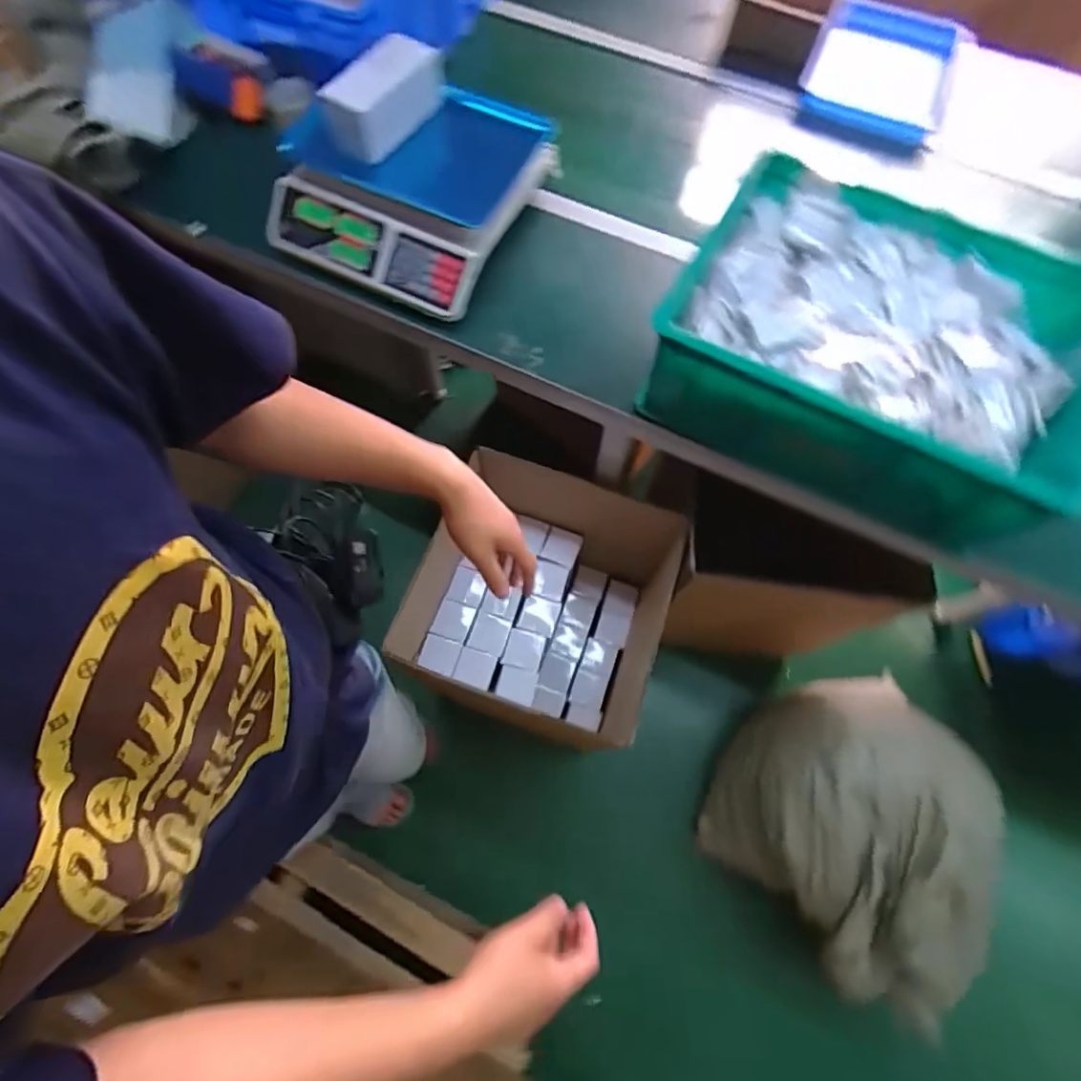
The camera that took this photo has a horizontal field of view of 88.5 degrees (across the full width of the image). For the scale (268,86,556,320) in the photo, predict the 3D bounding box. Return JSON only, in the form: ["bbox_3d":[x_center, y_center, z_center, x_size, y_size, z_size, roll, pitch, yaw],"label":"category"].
[{"bbox_3d":[-0.194,-0.547,0.850,0.366,0.127,0.342,27,70,10],"label":"scale"}]

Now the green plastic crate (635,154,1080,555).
[{"bbox_3d":[0.415,-0.238,0.716,0.479,0.170,0.353,27,70,10],"label":"green plastic crate"}]

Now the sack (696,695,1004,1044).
[{"bbox_3d":[0.581,0.560,1.086,0.436,0.342,0.474,26,70,10],"label":"sack"}]

